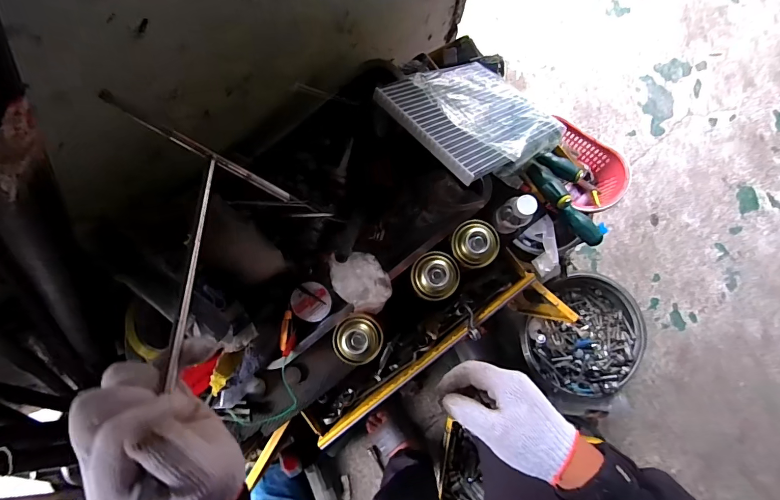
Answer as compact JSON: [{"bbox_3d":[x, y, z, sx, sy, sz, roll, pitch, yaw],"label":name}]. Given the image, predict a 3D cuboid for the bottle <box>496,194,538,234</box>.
[{"bbox_3d":[0.183,-0.054,0.579,0.036,0.089,0.041,-28,85,-3],"label":"bottle"}]

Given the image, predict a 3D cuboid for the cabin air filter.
[{"bbox_3d":[0.129,-0.203,0.583,0.242,0.018,0.205,-30,67,-31],"label":"cabin air filter"}]

